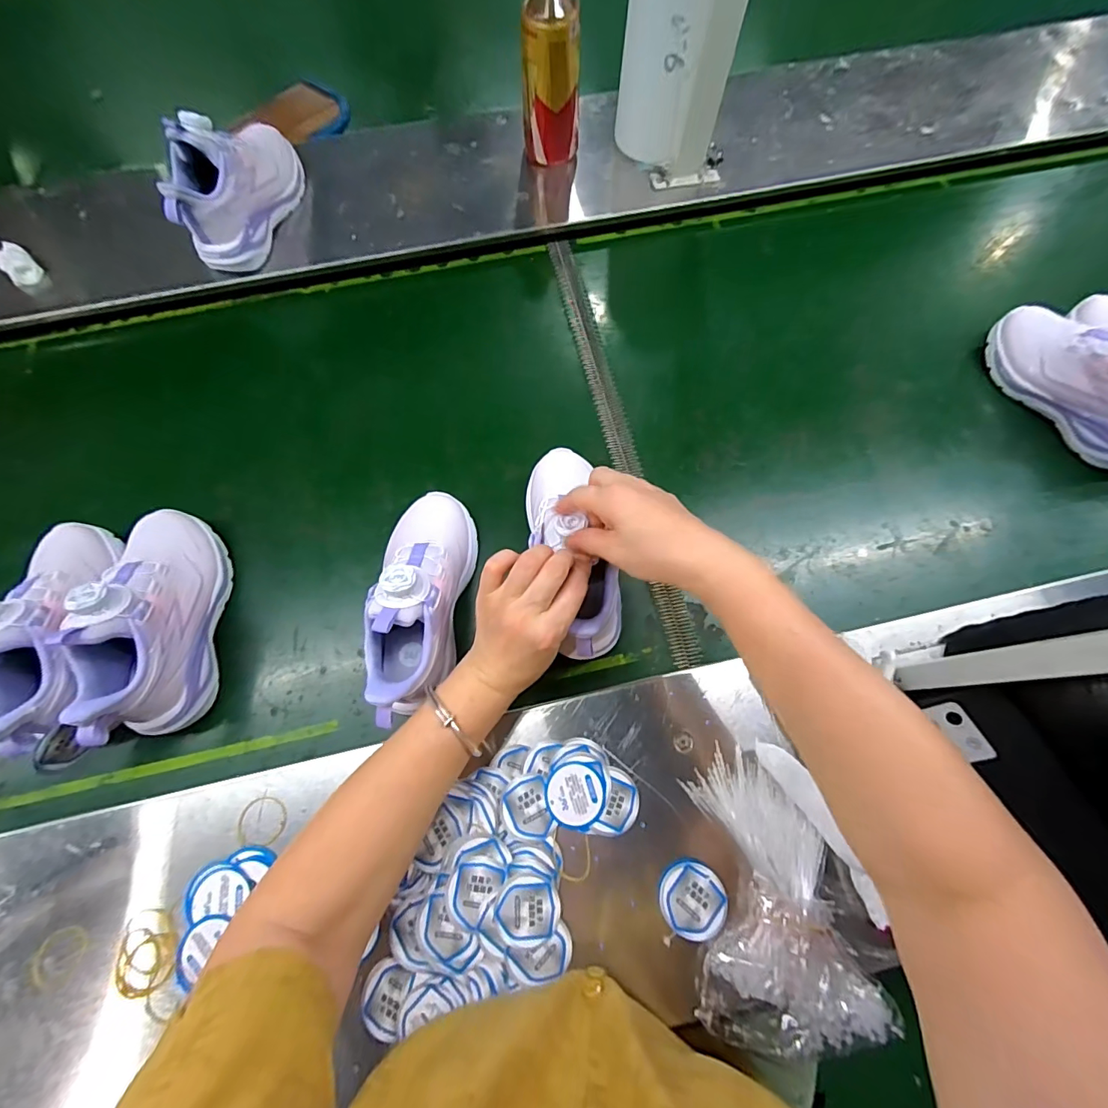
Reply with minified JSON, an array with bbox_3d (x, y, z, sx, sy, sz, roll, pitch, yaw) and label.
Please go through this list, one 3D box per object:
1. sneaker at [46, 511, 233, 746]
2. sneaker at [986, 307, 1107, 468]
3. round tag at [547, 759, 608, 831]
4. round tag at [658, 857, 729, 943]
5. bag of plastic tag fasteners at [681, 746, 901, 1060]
[{"bbox_3d":[-0.347,0.052,0.414,0.077,0.111,0.203,-10,72,-3],"label":"sneaker"},{"bbox_3d":[0.562,-0.183,0.487,0.076,0.109,0.201,-40,76,-12],"label":"sneaker"},{"bbox_3d":[0.017,0.194,0.379,0.047,0.004,0.048,2,68,-4],"label":"round tag"},{"bbox_3d":[0.105,0.262,0.356,0.047,0.008,0.050,2,68,-4],"label":"round tag"},{"bbox_3d":[0.160,0.252,0.349,0.116,0.032,0.183,-4,71,-1],"label":"bag of plastic tag fasteners"}]

